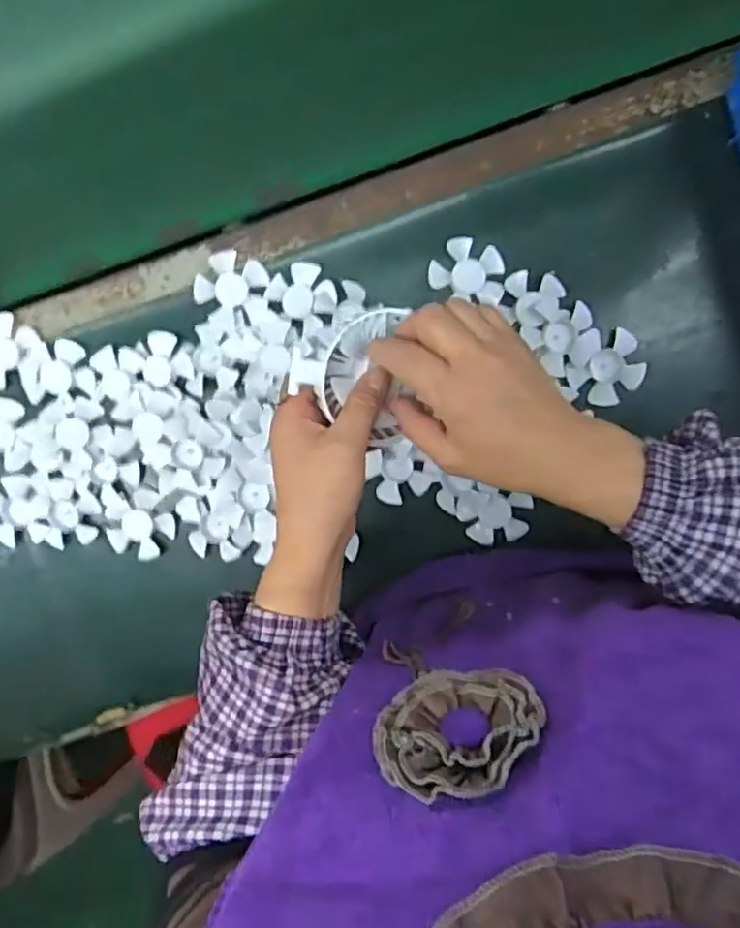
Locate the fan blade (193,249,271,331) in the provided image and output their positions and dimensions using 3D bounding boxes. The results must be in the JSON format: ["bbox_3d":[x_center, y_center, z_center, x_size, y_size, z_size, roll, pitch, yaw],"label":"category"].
[{"bbox_3d":[-0.135,-0.171,0.640,0.070,0.009,0.075,0,96,4],"label":"fan blade"}]

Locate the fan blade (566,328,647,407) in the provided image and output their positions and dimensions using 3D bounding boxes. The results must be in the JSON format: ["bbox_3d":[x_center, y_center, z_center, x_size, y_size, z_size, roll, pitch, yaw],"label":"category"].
[{"bbox_3d":[0.228,-0.095,0.620,0.069,0.012,0.070,0,96,4],"label":"fan blade"}]

